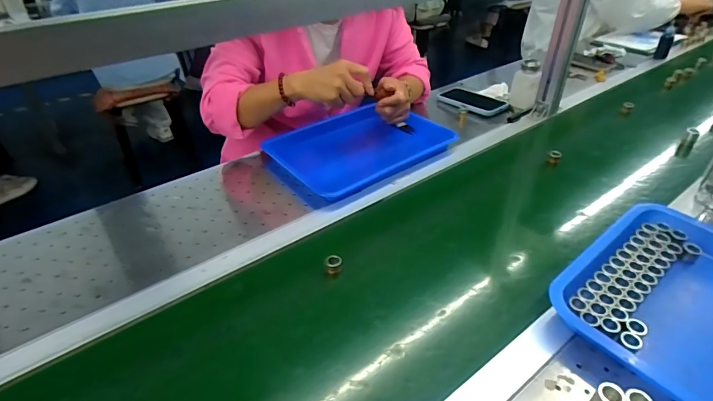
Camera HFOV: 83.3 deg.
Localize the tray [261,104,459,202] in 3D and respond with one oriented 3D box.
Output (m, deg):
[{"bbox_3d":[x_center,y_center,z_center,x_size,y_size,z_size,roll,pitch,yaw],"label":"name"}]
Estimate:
[{"bbox_3d":[0.000,-0.105,0.787,0.330,0.034,0.232,-24,43,-27],"label":"tray"}]

